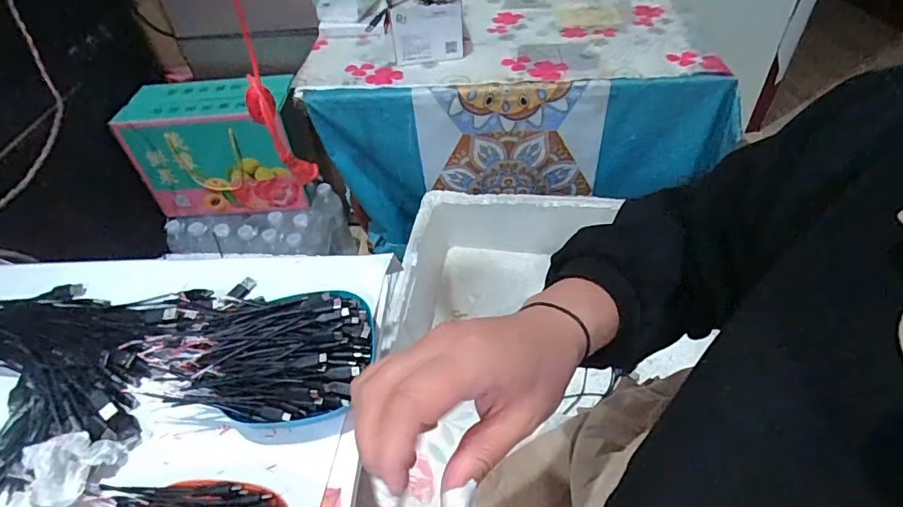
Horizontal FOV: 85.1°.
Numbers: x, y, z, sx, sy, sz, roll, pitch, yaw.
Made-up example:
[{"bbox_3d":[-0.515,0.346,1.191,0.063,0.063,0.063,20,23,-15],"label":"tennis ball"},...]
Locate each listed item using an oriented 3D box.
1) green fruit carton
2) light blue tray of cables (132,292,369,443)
[{"bbox_3d":[-0.489,-0.226,1.054,0.321,0.240,0.145,-4,46,0],"label":"green fruit carton"},{"bbox_3d":[-0.171,0.085,0.447,0.189,0.053,0.135,4,46,8],"label":"light blue tray of cables"}]

